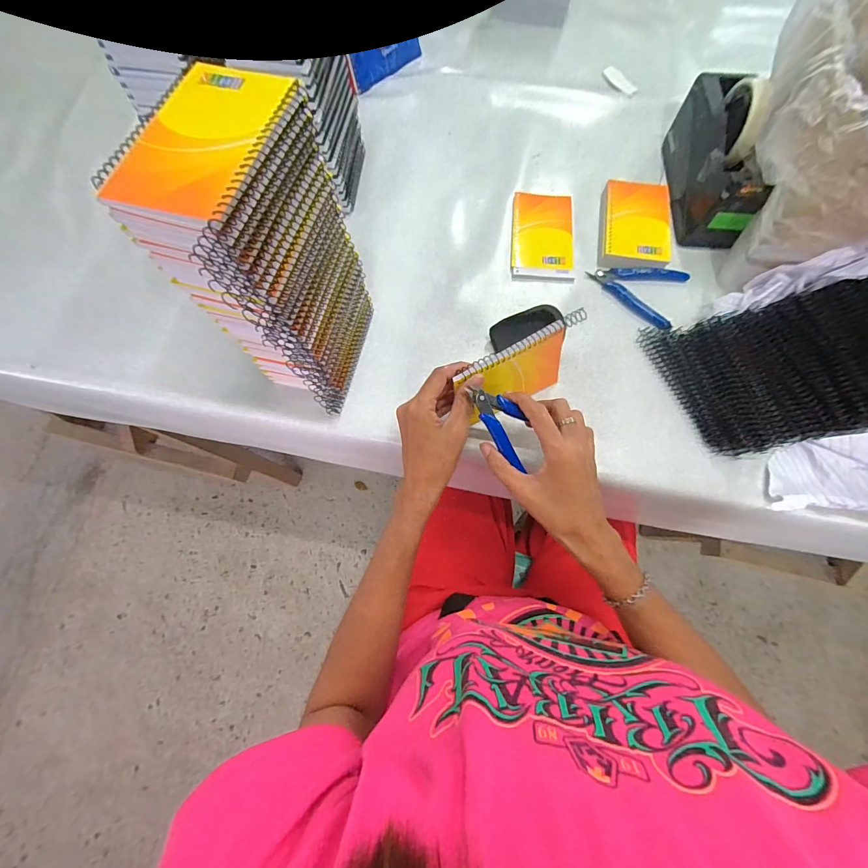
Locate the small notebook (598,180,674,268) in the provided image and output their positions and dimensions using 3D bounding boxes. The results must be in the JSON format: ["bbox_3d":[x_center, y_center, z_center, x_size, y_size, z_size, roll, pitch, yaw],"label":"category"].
[{"bbox_3d":[0.271,-0.279,0.524,0.086,0.024,0.133,7,71,4],"label":"small notebook"}]

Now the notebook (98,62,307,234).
[{"bbox_3d":[-0.145,-0.188,0.247,0.084,0.008,0.126,18,72,8],"label":"notebook"}]

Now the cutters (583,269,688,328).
[{"bbox_3d":[0.274,-0.195,0.504,0.092,0.010,0.114,-42,75,-12],"label":"cutters"}]

